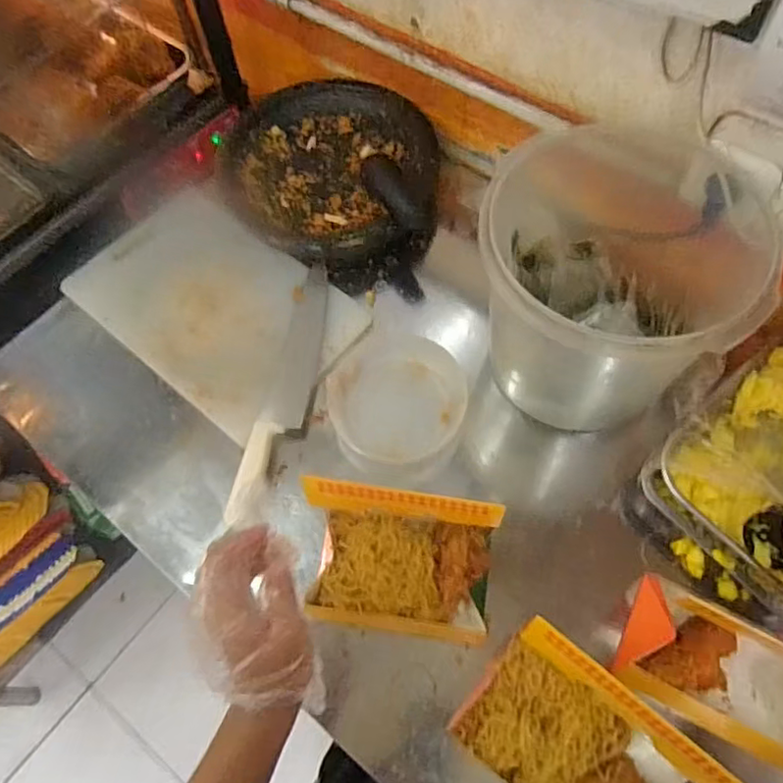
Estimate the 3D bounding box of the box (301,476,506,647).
[{"bbox_3d":[0.007,0.161,0.572,0.170,0.147,0.107,7,65,6],"label":"box"}]

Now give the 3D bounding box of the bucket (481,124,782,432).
[{"bbox_3d":[0.221,-0.112,0.664,0.251,0.252,0.280,9,65,7],"label":"bucket"}]

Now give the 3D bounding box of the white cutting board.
[{"bbox_3d":[-0.235,-0.123,0.798,0.359,0.023,0.231,36,71,18],"label":"white cutting board"}]

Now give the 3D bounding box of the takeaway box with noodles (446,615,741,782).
[{"bbox_3d":[0.154,0.297,0.504,0.182,0.159,0.107,36,71,18],"label":"takeaway box with noodles"}]

